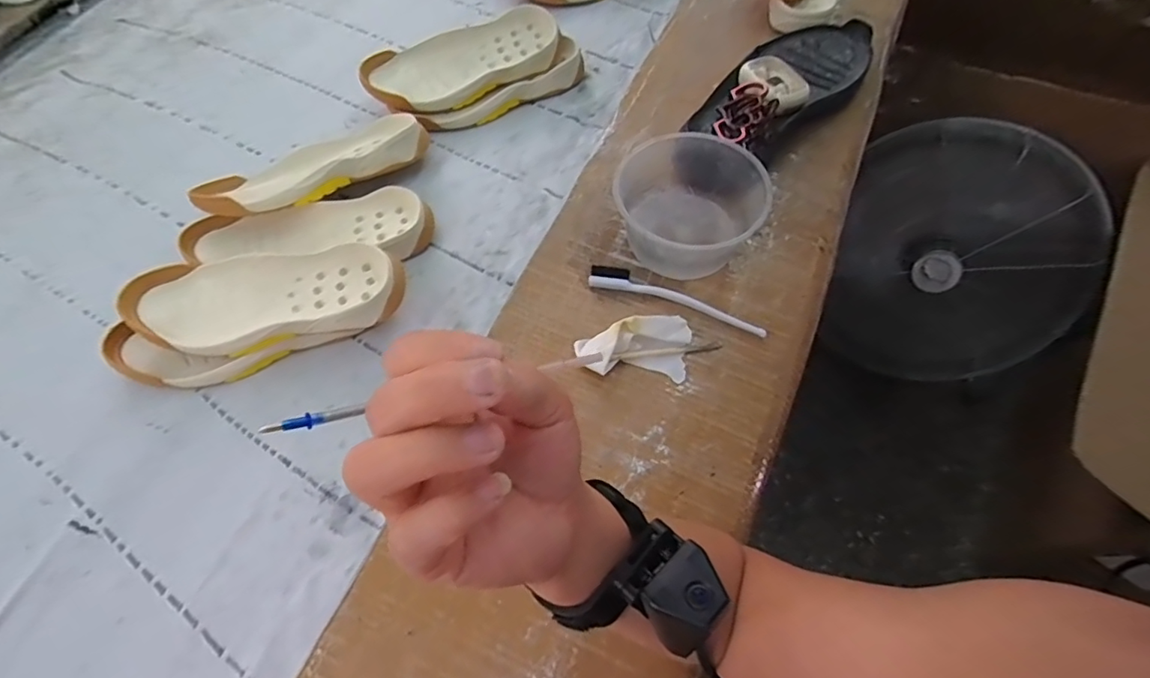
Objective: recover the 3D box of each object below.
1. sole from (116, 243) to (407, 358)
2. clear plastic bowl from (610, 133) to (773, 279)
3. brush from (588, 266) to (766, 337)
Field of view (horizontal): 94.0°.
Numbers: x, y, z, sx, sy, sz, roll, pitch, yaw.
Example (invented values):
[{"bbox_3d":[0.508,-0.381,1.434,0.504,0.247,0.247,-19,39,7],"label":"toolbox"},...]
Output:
[{"bbox_3d":[-0.289,-0.039,0.498,0.258,0.035,0.096,-3,63,1],"label":"sole"},{"bbox_3d":[0.110,-0.124,0.510,0.133,0.084,0.143,-1,63,2],"label":"clear plastic bowl"},{"bbox_3d":[0.095,-0.036,0.505,0.168,0.013,0.023,19,65,11],"label":"brush"}]

